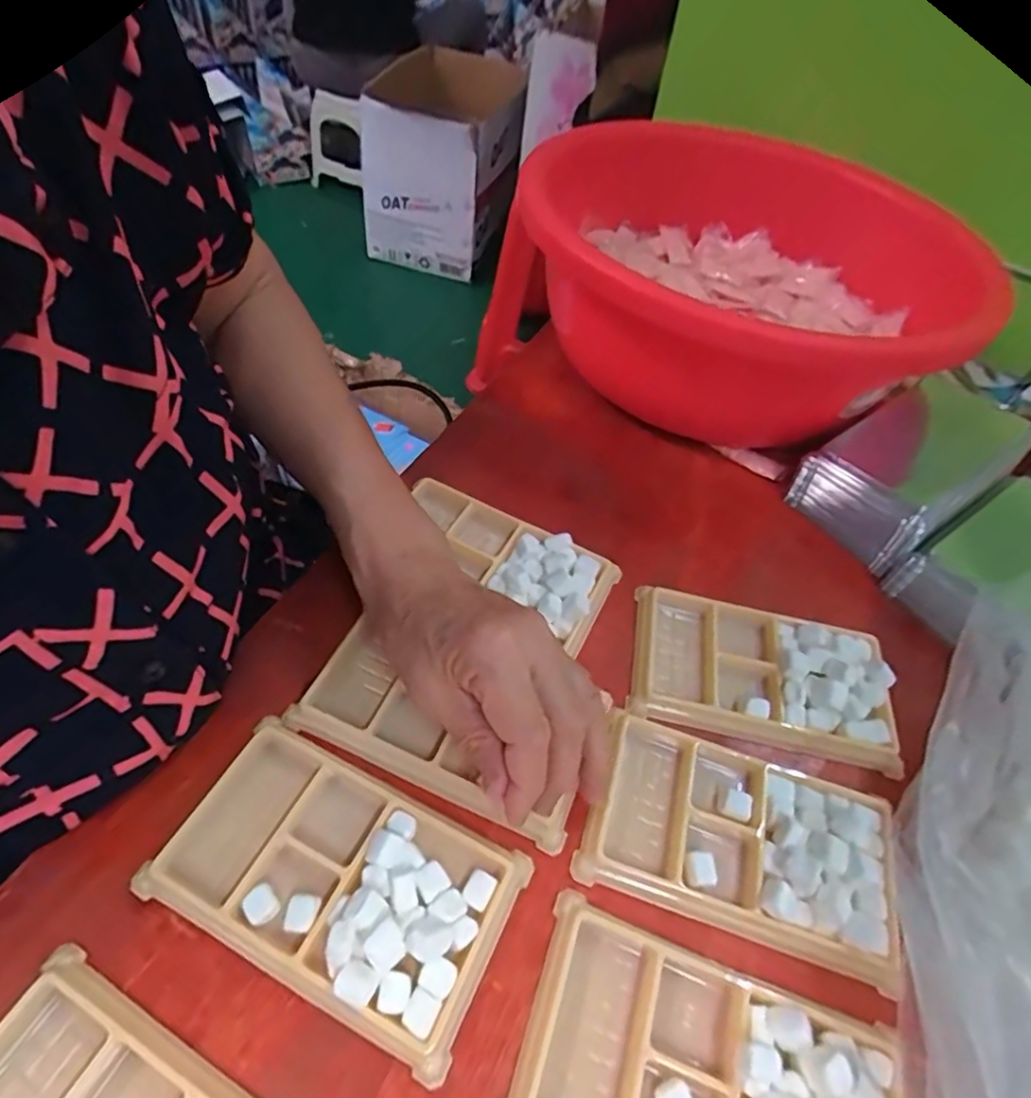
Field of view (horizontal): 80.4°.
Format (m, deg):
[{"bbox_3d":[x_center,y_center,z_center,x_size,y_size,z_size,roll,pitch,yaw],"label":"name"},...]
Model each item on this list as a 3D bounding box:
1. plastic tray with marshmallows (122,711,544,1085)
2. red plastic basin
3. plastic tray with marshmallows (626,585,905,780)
[{"bbox_3d":[-0.071,0.128,0.243,0.135,0.021,0.077,24,53,12],"label":"plastic tray with marshmallows"},{"bbox_3d":[0.149,-0.211,0.470,0.352,0.131,0.352,3,51,-4],"label":"red plastic basin"},{"bbox_3d":[0.127,0.059,0.313,0.124,0.021,0.071,13,51,4],"label":"plastic tray with marshmallows"}]

